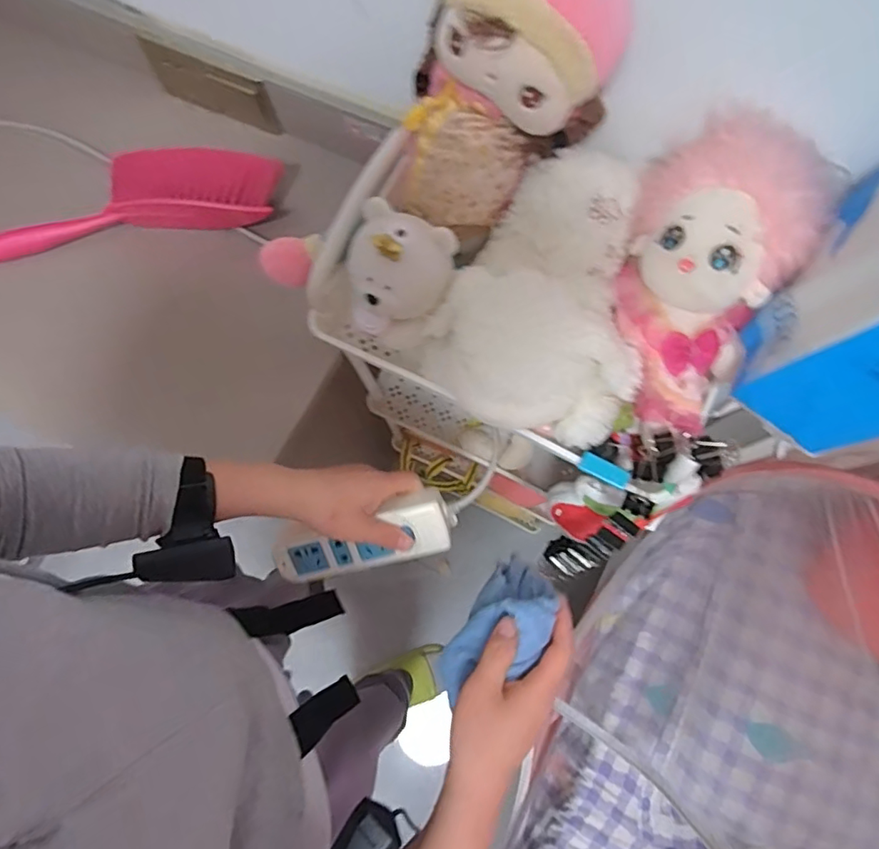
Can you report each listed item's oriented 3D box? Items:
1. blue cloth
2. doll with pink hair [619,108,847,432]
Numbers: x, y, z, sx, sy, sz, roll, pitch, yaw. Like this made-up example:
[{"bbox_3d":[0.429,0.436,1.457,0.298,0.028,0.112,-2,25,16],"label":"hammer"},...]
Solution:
[{"bbox_3d":[0.045,0.163,0.426,0.054,0.074,0.115,35,78,10],"label":"blue cloth"},{"bbox_3d":[0.210,-0.121,0.458,0.141,0.105,0.240,36,121,32],"label":"doll with pink hair"}]

